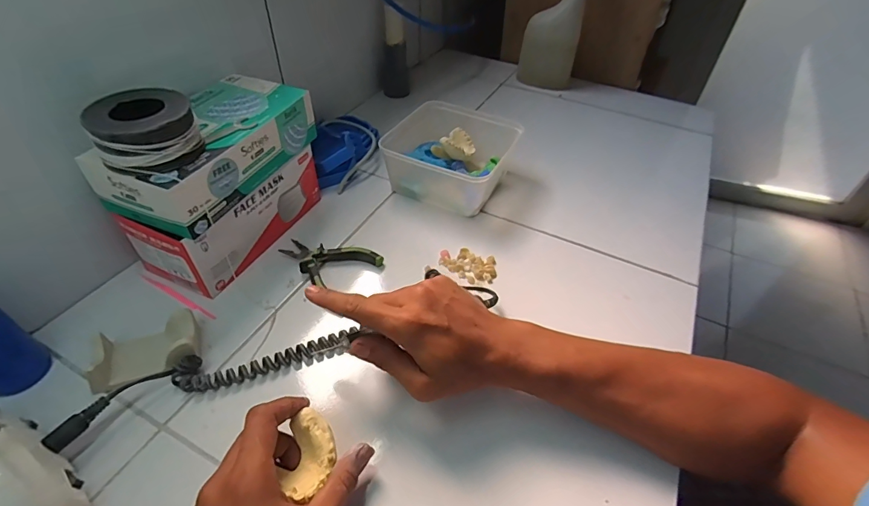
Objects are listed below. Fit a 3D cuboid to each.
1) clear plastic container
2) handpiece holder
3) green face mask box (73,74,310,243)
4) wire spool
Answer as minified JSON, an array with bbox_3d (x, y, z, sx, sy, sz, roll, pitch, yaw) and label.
[{"bbox_3d":[0.022,-0.142,0.626,0.166,0.074,0.164,20,47,17],"label":"clear plastic container"},{"bbox_3d":[-0.268,0.091,0.400,0.090,0.032,0.051,-15,47,-17],"label":"handpiece holder"},{"bbox_3d":[-0.236,-0.115,0.457,0.110,0.067,0.216,17,46,14],"label":"green face mask box"},{"bbox_3d":[-0.258,-0.110,0.387,0.076,0.044,0.079,2,45,-2],"label":"wire spool"}]

